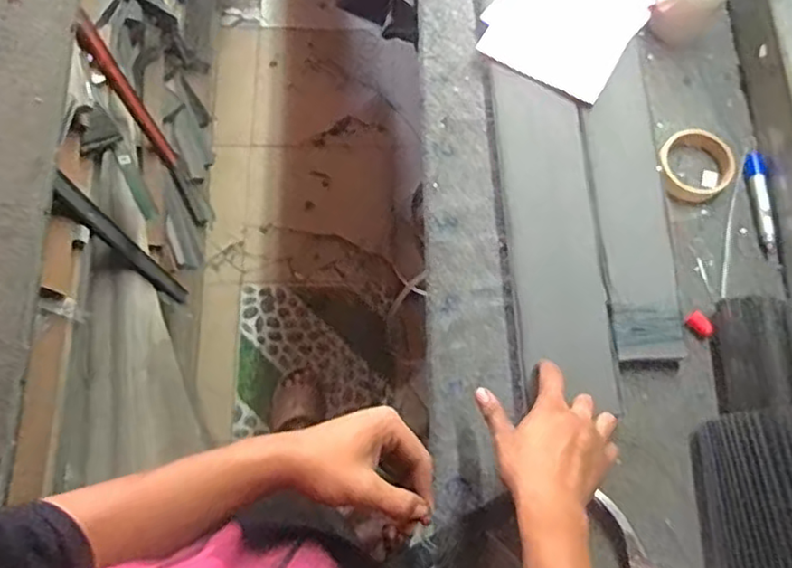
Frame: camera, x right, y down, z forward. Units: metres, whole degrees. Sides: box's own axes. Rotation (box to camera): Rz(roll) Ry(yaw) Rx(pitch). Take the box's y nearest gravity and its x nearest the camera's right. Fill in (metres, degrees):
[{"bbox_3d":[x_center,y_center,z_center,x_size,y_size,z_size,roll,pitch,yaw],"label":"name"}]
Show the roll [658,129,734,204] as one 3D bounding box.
[{"bbox_3d":[0.366,-0.146,0.790,0.085,0.019,0.087,0,73,-1],"label":"roll"}]

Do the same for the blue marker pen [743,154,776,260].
[{"bbox_3d":[0.439,-0.097,0.779,0.023,0.018,0.135,3,73,-1],"label":"blue marker pen"}]

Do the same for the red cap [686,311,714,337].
[{"bbox_3d":[0.347,0.046,0.736,0.030,0.011,0.021,38,76,10],"label":"red cap"}]

